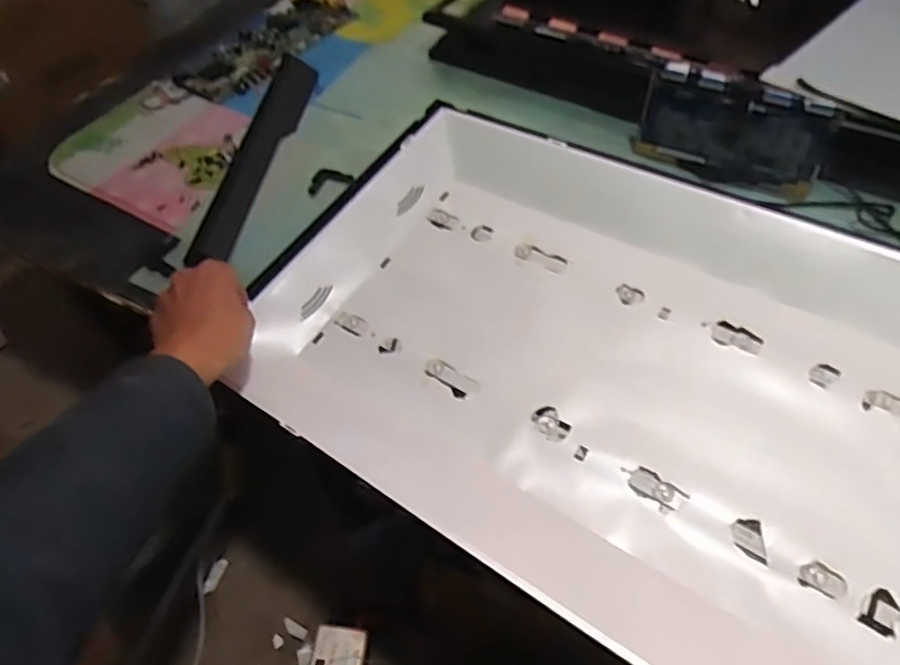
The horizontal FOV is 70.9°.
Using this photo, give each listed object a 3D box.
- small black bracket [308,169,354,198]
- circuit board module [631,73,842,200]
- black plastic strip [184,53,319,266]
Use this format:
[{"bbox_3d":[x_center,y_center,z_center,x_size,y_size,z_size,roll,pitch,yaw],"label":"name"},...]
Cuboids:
[{"bbox_3d":[-0.145,-0.183,0.756,0.021,0.017,0.064,37,48,26],"label":"small black bracket"},{"bbox_3d":[0.307,-0.214,0.696,0.192,0.097,0.019,25,56,19],"label":"circuit board module"},{"bbox_3d":[-0.241,-0.246,0.813,0.067,0.011,0.410,5,52,4],"label":"black plastic strip"}]

